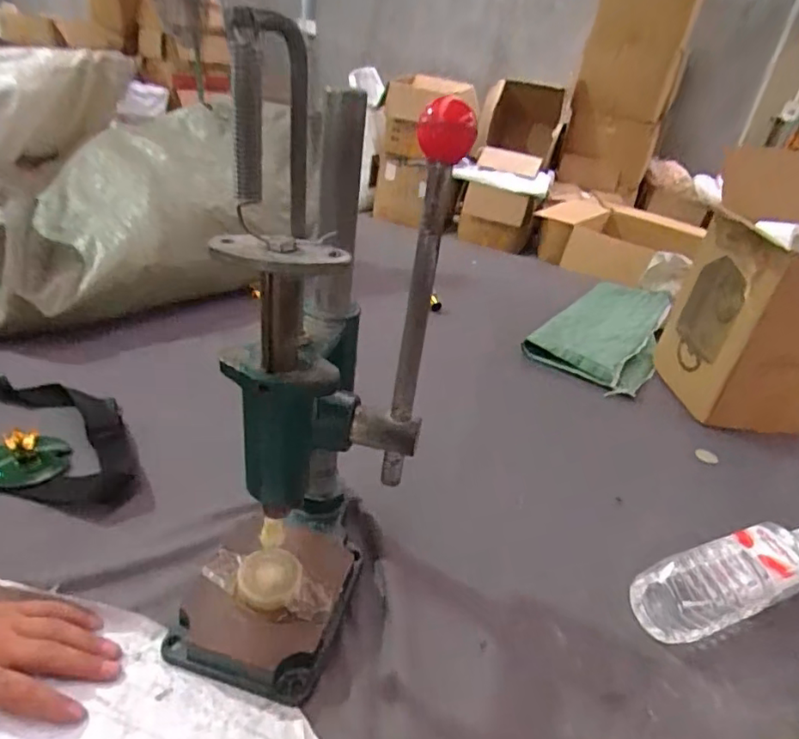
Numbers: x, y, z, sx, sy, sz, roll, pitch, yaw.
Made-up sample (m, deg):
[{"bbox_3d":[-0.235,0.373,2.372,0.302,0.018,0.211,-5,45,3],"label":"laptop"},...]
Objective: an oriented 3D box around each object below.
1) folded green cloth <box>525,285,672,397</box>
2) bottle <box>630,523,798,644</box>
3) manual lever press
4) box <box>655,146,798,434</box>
[{"bbox_3d":[0.362,-0.067,0.958,0.177,0.035,0.365,27,36,26],"label":"folded green cloth"},{"bbox_3d":[0.314,0.191,0.518,0.234,0.057,0.059,-7,35,-23],"label":"bottle"},{"bbox_3d":[-0.065,0.025,0.383,0.154,0.400,0.192,16,33,11],"label":"manual lever press"},{"bbox_3d":[0.496,-0.066,0.762,0.190,0.269,0.171,9,32,0],"label":"box"}]

